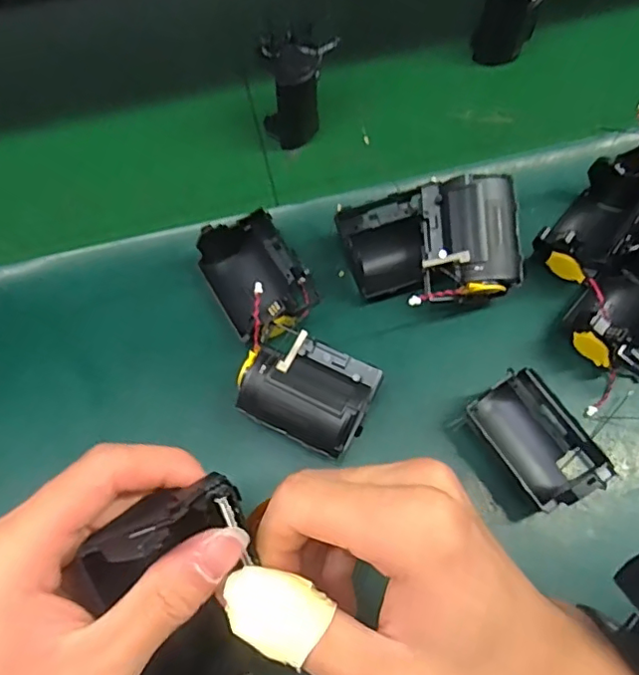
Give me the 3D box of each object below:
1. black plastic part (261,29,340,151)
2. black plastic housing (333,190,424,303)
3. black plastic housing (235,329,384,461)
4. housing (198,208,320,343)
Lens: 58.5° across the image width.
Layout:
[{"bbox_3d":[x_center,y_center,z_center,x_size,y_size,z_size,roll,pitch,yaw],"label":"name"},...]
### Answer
[{"bbox_3d":[-0.013,-0.169,0.395,0.049,0.070,0.035,-17,66,-4],"label":"black plastic part"},{"bbox_3d":[0.043,-0.054,0.354,0.055,0.033,0.054,-16,66,-4],"label":"black plastic housing"},{"bbox_3d":[-0.006,0.031,0.315,0.067,0.042,0.054,26,70,14],"label":"black plastic housing"},{"bbox_3d":[-0.038,-0.038,0.343,0.053,0.033,0.077,-29,68,-9],"label":"housing"}]

